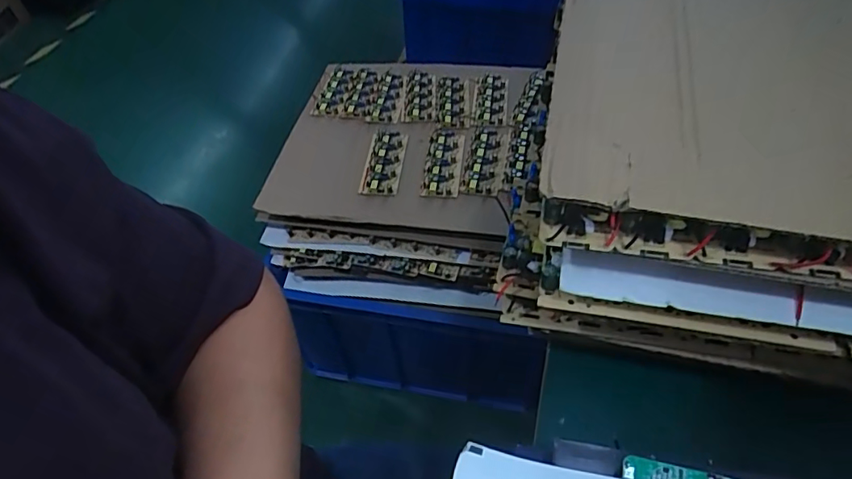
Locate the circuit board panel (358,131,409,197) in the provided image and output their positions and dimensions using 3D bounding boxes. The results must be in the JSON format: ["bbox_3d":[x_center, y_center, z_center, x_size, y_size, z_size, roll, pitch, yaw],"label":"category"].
[{"bbox_3d":[-0.067,-0.127,0.859,0.059,0.017,0.136,4,53,8],"label":"circuit board panel"}]

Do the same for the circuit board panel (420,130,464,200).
[{"bbox_3d":[0.030,-0.127,0.855,0.057,0.016,0.153,4,53,8],"label":"circuit board panel"}]

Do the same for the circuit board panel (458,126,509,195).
[{"bbox_3d":[0.094,-0.129,0.858,0.065,0.011,0.149,4,53,8],"label":"circuit board panel"}]

